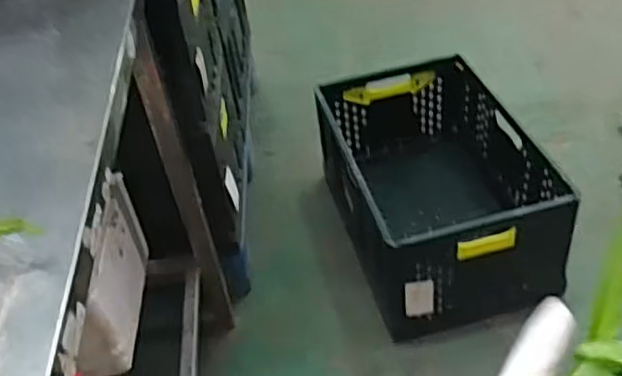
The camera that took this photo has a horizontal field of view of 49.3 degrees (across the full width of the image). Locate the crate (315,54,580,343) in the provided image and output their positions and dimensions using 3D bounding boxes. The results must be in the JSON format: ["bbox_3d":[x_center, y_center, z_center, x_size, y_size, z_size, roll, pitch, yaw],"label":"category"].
[{"bbox_3d":[0.282,-0.016,1.600,0.412,0.279,0.665,-12,41,-4],"label":"crate"}]

